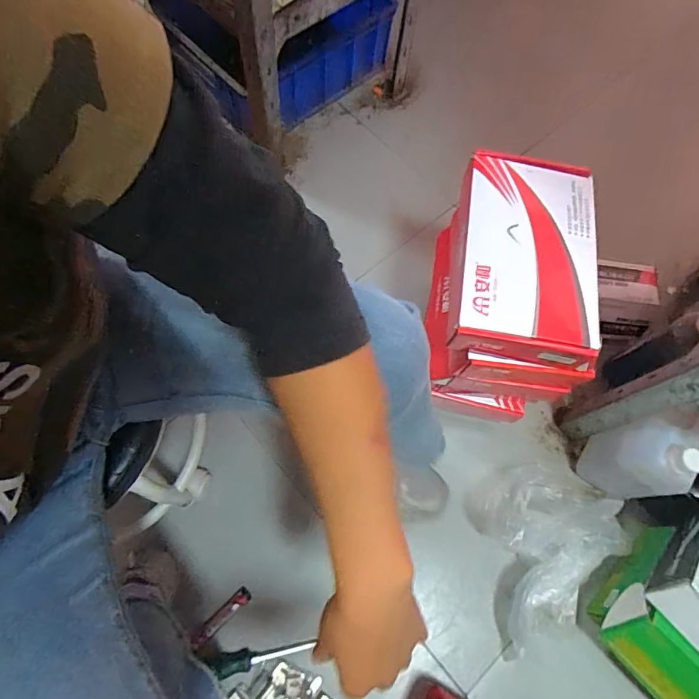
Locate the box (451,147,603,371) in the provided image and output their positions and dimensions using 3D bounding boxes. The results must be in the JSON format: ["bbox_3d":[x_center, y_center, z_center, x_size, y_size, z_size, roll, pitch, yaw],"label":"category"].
[{"bbox_3d":[0.220,-0.117,0.564,0.174,0.053,0.265,8,69,0],"label":"box"}]

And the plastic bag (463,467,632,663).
[{"bbox_3d":[0.307,0.295,0.686,0.197,0.100,0.246,-9,70,-6],"label":"plastic bag"}]

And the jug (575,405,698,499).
[{"bbox_3d":[0.404,0.150,0.658,0.080,0.204,0.095,15,69,3],"label":"jug"}]

